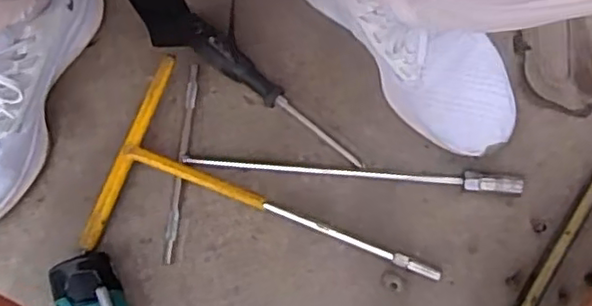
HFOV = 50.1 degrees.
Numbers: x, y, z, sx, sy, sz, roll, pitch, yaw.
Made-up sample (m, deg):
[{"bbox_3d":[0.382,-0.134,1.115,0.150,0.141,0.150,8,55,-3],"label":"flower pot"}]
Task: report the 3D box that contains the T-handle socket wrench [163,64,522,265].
[{"bbox_3d":[0.043,0.014,0.549,0.296,0.022,0.173,4,70,0],"label":"T-handle socket wrench"}]

